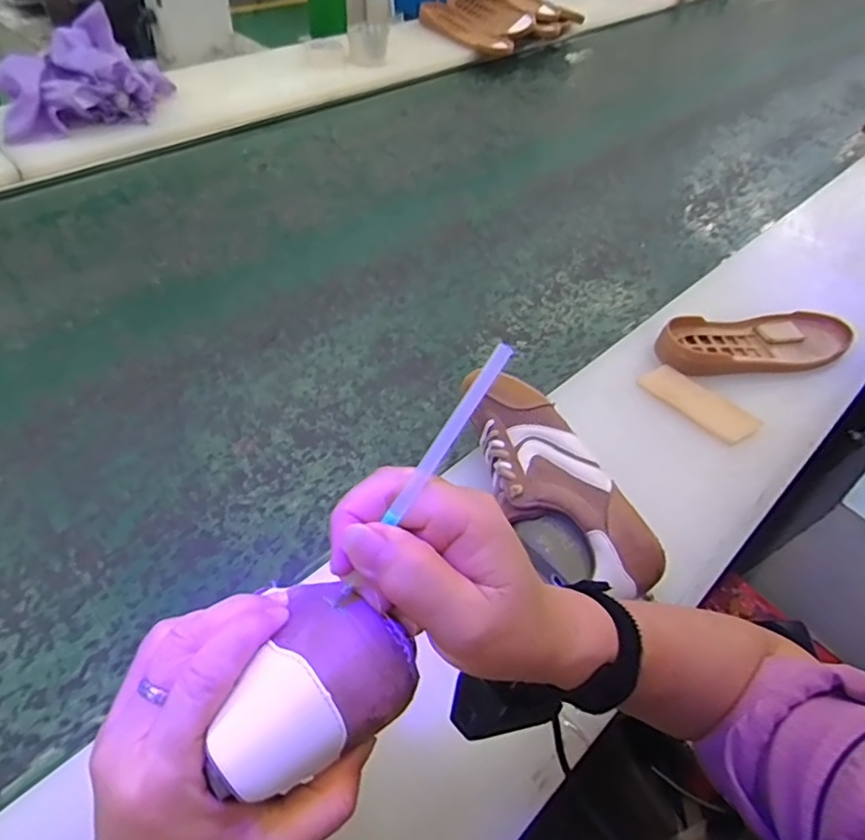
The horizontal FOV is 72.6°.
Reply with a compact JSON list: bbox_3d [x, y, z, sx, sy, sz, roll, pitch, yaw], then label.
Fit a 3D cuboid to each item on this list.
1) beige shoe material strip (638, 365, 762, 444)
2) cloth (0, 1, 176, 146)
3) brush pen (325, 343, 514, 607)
[{"bbox_3d":[0.300,-0.020,0.664,0.053,0.008,0.124,-30,57,-27],"label":"beige shoe material strip"},{"bbox_3d":[-0.601,-0.591,1.019,0.273,0.115,0.207,-18,52,-19],"label":"cloth"},{"bbox_3d":[-0.006,0.024,0.230,0.008,0.004,0.123,37,99,23],"label":"brush pen"}]

